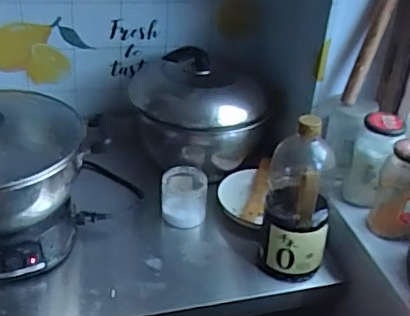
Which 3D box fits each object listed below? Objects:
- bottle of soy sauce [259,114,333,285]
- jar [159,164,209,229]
[{"bbox_3d":[0.155,0.067,0.923,0.108,0.274,0.093,7,33,1],"label":"bottle of soy sauce"},{"bbox_3d":[-0.041,0.077,1.078,0.088,0.086,0.082,5,33,-3],"label":"jar"}]

